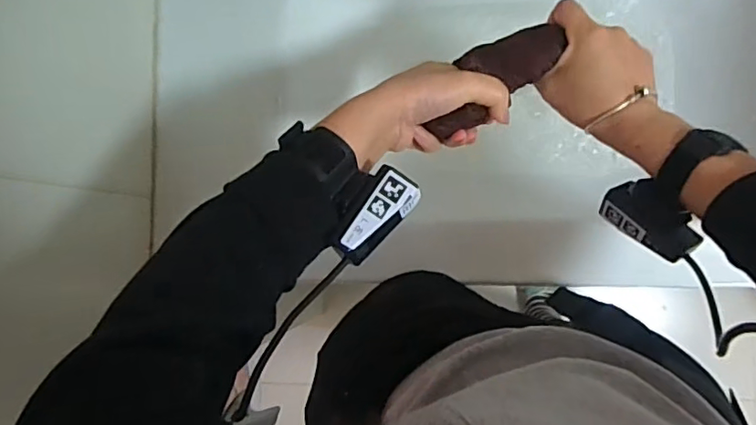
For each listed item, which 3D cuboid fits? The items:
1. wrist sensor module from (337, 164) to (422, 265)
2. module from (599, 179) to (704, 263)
[{"bbox_3d":[0.000,0.003,0.387,0.031,0.020,0.069,34,80,8],"label":"wrist sensor module"},{"bbox_3d":[0.204,0.005,0.424,0.037,0.025,0.066,-45,83,4],"label":"module"}]

